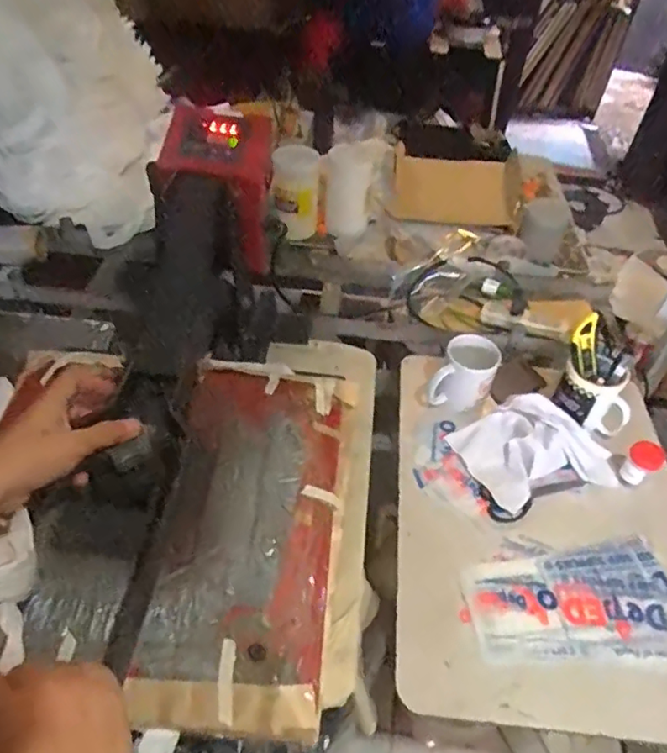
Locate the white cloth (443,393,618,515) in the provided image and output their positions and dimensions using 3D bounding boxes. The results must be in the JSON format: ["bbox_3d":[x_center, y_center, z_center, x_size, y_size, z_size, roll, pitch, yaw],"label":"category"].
[{"bbox_3d":[0.300,0.104,0.832,0.205,0.046,0.176,-20,51,-23],"label":"white cloth"}]

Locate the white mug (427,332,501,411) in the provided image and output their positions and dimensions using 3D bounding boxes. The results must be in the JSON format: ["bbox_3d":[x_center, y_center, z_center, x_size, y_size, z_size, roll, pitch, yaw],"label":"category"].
[{"bbox_3d":[0.203,0.000,0.878,0.081,0.108,0.078,3,46,-3],"label":"white mug"}]

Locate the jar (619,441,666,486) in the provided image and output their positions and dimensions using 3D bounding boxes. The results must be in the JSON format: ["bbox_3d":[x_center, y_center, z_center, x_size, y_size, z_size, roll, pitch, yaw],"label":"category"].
[{"bbox_3d":[0.434,0.123,0.798,0.042,0.061,0.039,3,46,-3],"label":"jar"}]

